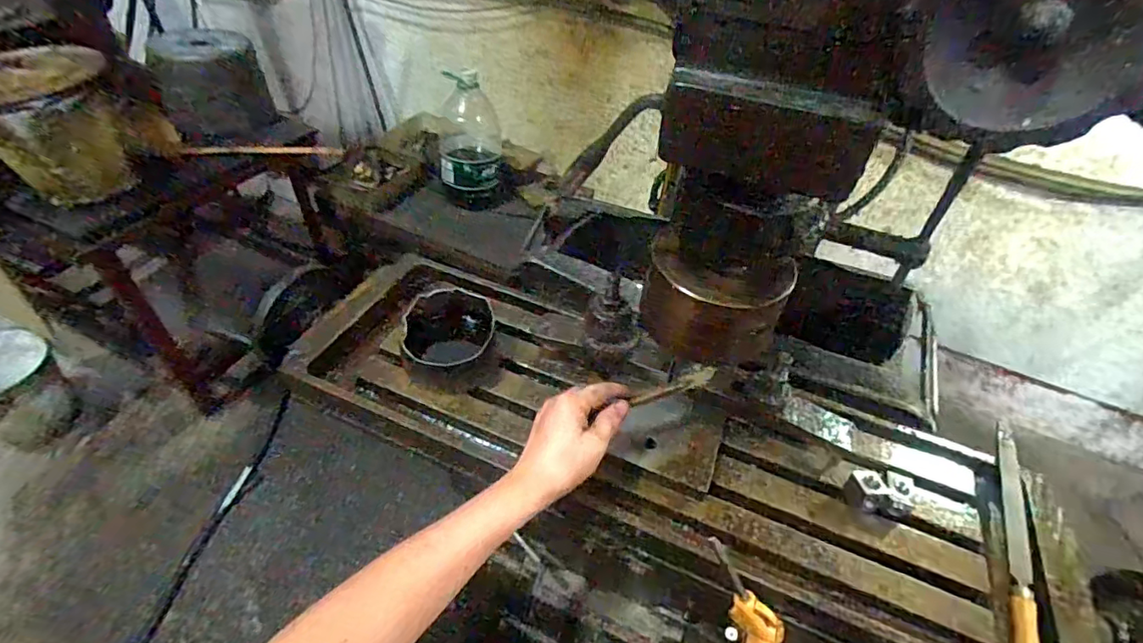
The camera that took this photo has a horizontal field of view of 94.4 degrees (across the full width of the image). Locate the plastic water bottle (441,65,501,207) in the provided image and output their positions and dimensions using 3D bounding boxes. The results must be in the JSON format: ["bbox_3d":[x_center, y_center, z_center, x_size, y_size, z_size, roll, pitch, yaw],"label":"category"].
[{"bbox_3d":[-0.289,-0.511,1.508,0.171,0.345,0.153,0,46,-7],"label":"plastic water bottle"}]

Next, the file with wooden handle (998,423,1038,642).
[{"bbox_3d":[0.419,0.205,0.495,0.021,0.023,0.276,25,48,17],"label":"file with wooden handle"}]

